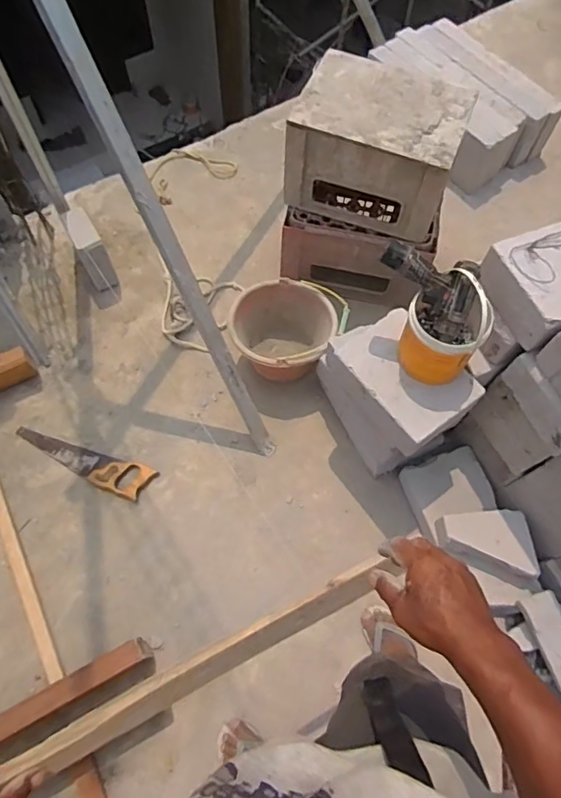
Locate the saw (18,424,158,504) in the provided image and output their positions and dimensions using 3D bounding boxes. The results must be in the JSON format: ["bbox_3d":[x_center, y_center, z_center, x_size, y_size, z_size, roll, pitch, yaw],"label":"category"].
[{"bbox_3d":[-0.554,0.174,1.427,0.412,0.016,0.093,18,67,6],"label":"saw"}]

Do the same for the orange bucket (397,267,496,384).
[{"bbox_3d":[0.318,-0.135,1.021,0.154,0.210,0.122,30,69,11],"label":"orange bucket"}]

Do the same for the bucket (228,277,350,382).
[{"bbox_3d":[0.020,-0.181,1.489,0.303,0.203,0.270,10,66,3],"label":"bucket"}]

